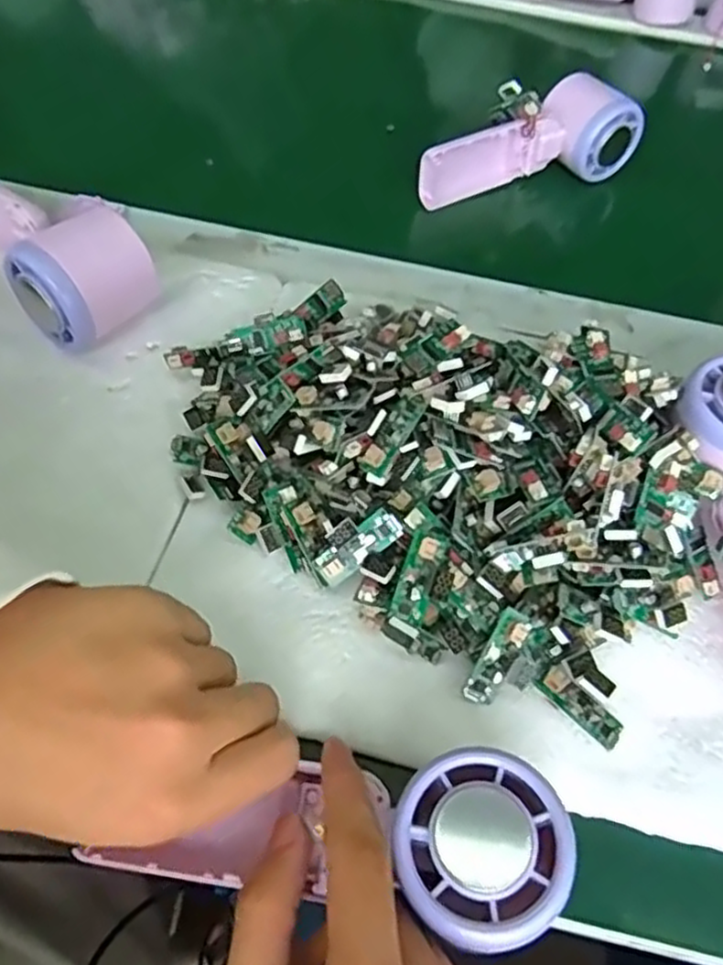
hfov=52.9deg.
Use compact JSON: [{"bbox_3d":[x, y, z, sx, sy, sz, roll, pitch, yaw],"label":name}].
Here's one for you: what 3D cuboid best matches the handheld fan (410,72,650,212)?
[{"bbox_3d":[0.112,-0.241,0.505,0.165,0.062,0.047,-14,58,-13],"label":"handheld fan"}]

